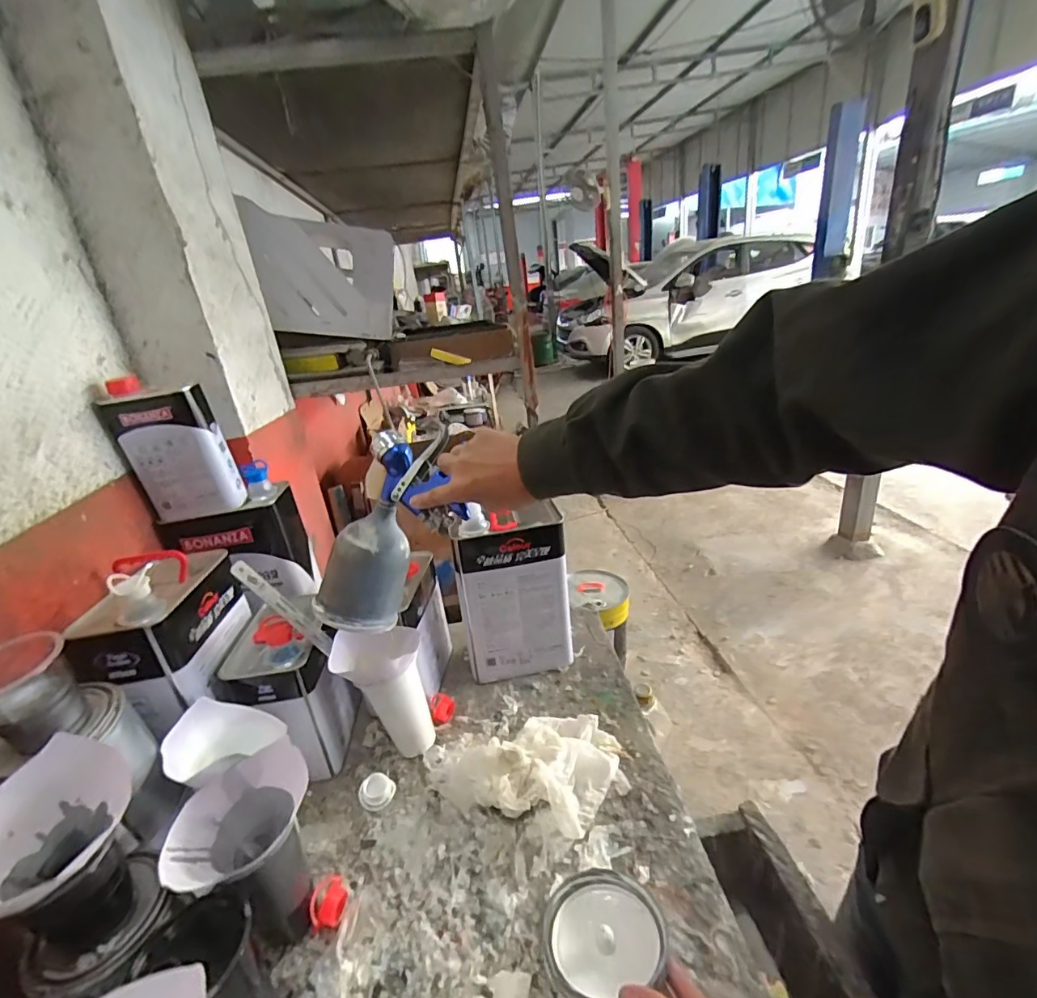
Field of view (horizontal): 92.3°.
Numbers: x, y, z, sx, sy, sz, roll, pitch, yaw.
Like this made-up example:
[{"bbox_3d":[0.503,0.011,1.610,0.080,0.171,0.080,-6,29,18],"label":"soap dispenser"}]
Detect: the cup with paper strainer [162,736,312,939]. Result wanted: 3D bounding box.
[{"bbox_3d":[-0.249,0.344,0.479,0.123,0.157,0.100,-22,27,-34],"label":"cup with paper strainer"}]

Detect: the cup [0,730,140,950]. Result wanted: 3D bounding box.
[{"bbox_3d":[-0.357,0.284,0.390,0.100,0.130,0.119,1,24,17],"label":"cup"}]

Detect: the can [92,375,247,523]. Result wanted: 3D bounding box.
[{"bbox_3d":[-0.480,-0.070,0.703,0.127,0.183,0.070,-10,23,-9],"label":"can"}]

